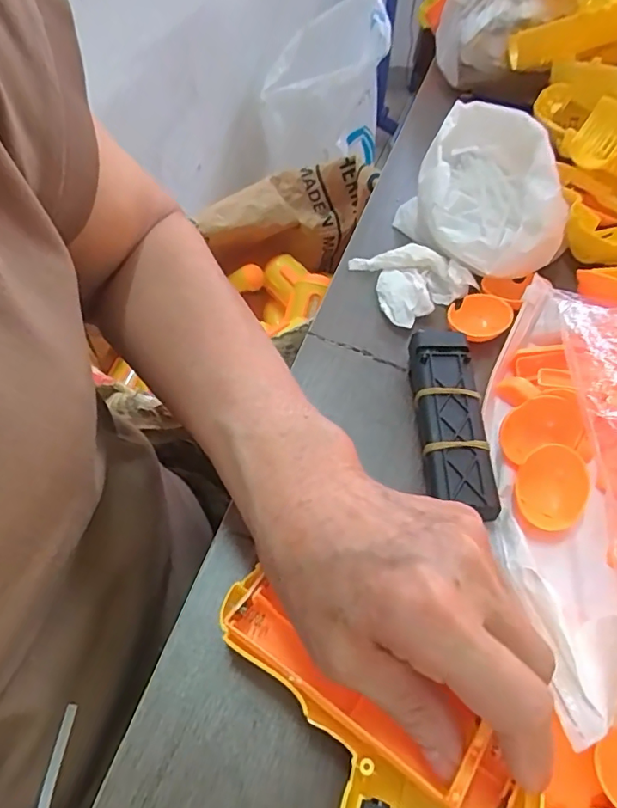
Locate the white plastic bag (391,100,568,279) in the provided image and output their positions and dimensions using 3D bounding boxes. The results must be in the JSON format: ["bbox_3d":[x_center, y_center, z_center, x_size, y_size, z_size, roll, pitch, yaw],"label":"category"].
[{"bbox_3d":[0.125,-0.152,0.375,0.109,0.062,0.138,7,52,3],"label":"white plastic bag"}]

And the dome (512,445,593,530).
[{"bbox_3d":[0.121,0.041,0.261,0.032,0.008,0.042,20,79,18],"label":"dome"}]

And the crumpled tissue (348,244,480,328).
[{"bbox_3d":[0.070,-0.088,0.357,0.063,0.018,0.067,-19,55,-17],"label":"crumpled tissue"}]

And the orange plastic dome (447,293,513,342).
[{"bbox_3d":[0.111,-0.054,0.337,0.036,0.015,0.033,1,52,-2],"label":"orange plastic dome"}]

